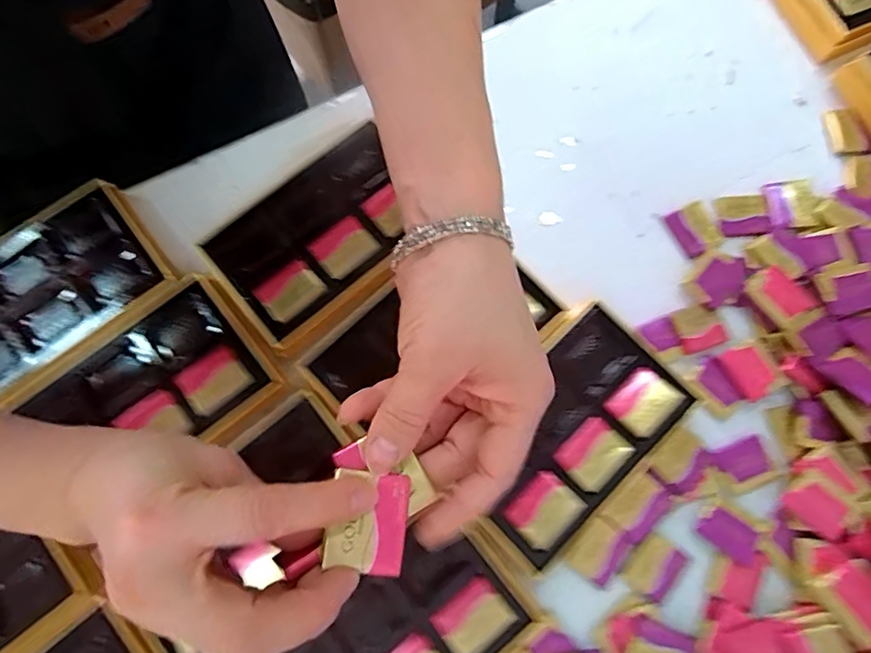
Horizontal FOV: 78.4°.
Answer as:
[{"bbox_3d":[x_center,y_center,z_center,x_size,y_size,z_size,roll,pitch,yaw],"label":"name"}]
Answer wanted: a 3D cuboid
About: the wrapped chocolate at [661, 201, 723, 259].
[{"bbox_3d":[0.202,-0.075,0.417,0.033,0.008,0.039,-23,79,-6],"label":"wrapped chocolate"}]

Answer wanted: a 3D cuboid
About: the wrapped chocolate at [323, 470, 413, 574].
[{"bbox_3d":[-0.027,0.079,0.217,0.031,0.008,0.038,8,73,2],"label":"wrapped chocolate"}]

